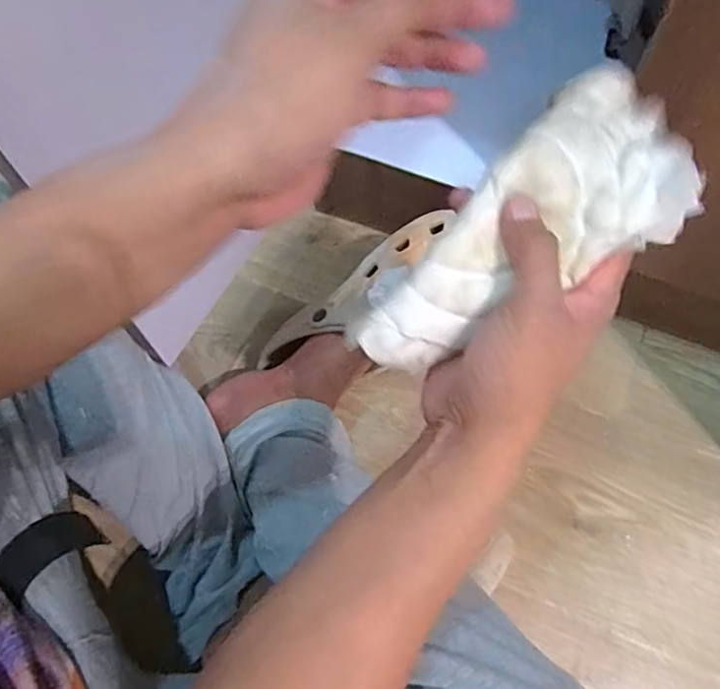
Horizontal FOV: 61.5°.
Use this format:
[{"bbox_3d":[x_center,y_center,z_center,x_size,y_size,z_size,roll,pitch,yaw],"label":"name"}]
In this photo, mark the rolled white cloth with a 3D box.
[{"bbox_3d":[0.076,-0.052,0.303,0.184,0.033,0.077,-35,67,8],"label":"rolled white cloth"}]

